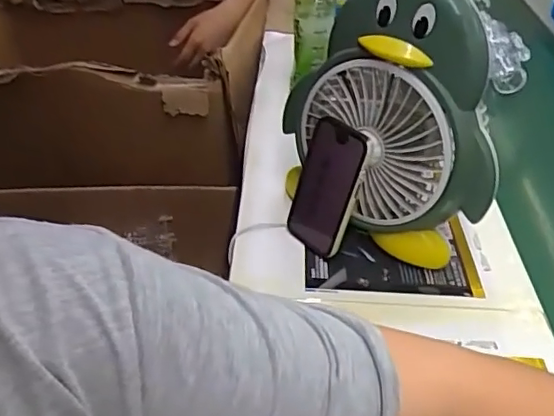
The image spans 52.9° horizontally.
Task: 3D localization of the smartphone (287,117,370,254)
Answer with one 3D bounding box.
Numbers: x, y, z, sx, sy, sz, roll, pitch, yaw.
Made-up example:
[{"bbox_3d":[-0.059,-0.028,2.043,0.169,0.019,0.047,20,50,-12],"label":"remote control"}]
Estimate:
[{"bbox_3d":[0.052,-0.021,0.624,0.012,0.153,0.078,-18,43,-42],"label":"smartphone"}]

